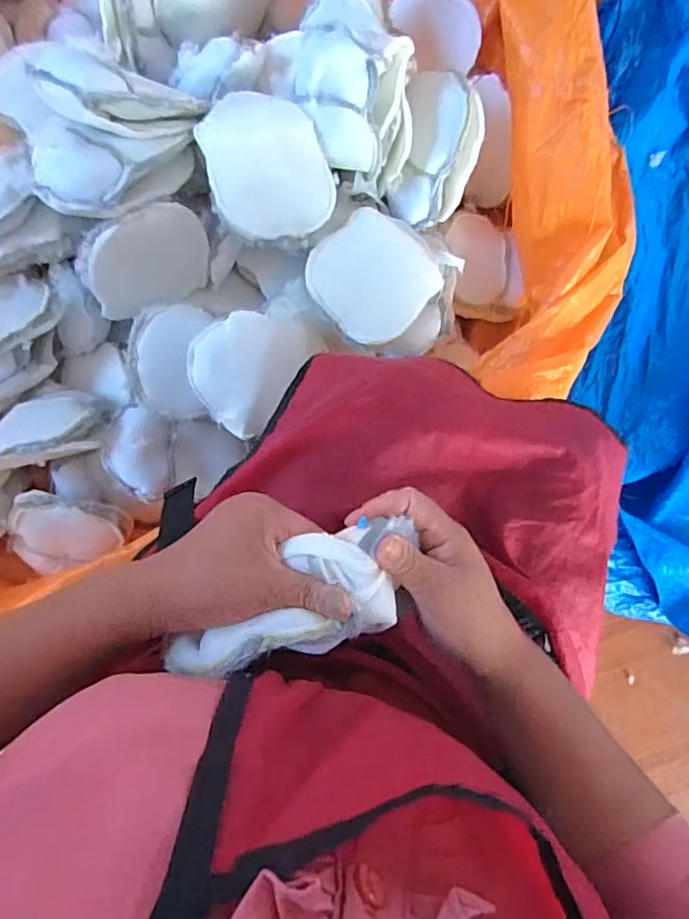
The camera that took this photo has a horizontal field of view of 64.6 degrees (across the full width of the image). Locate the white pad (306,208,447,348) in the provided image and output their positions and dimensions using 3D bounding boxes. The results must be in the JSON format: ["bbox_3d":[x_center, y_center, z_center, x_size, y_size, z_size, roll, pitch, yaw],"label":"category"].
[{"bbox_3d":[0.037,-0.226,0.674,0.145,0.027,0.139,-44,89,-1],"label":"white pad"}]

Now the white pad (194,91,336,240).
[{"bbox_3d":[-0.087,-0.337,0.627,0.140,0.012,0.156,-16,99,-18],"label":"white pad"}]

